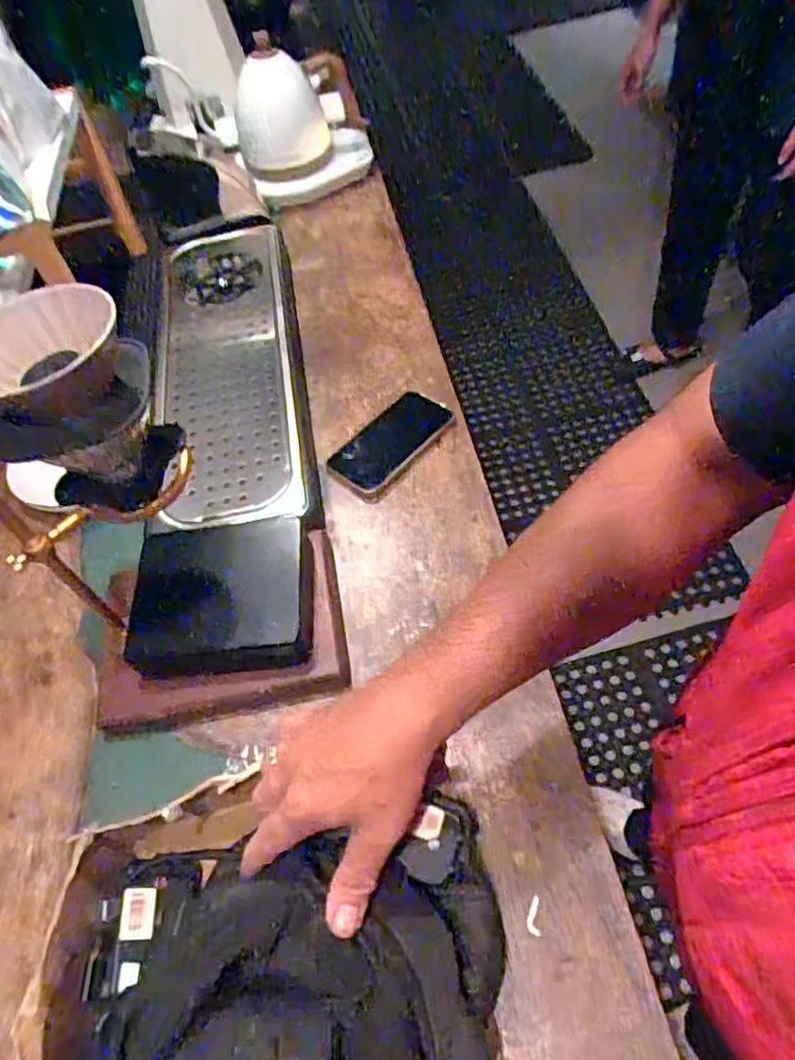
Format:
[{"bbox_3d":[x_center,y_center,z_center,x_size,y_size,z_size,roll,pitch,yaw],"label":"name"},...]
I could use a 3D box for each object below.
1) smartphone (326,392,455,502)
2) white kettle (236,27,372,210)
[{"bbox_3d":[-0.005,-0.097,0.736,0.072,0.012,0.158,32,66,26],"label":"smartphone"},{"bbox_3d":[-0.163,-0.656,1.061,0.206,0.195,0.225,-19,55,-4],"label":"white kettle"}]

